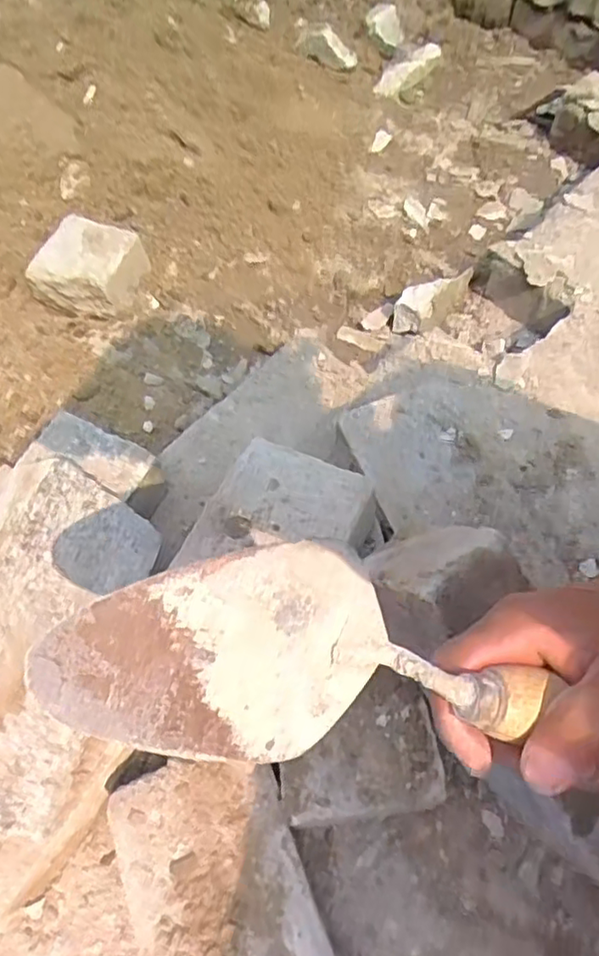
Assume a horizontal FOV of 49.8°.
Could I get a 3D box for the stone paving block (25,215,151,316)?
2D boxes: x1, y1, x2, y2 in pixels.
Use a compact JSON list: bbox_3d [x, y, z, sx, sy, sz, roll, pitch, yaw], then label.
[{"bbox_3d":[-0.253,-0.256,0.781,0.119,0.062,0.099,14,59,7],"label":"stone paving block"}]

